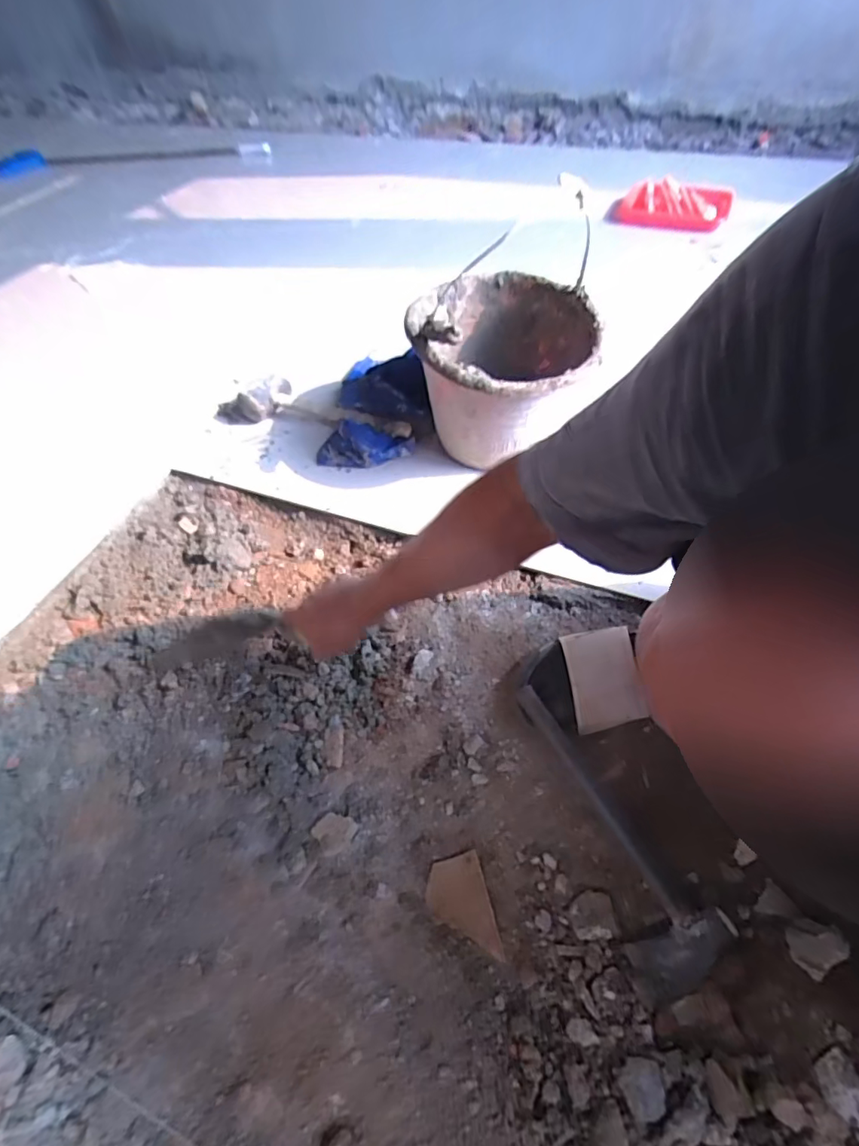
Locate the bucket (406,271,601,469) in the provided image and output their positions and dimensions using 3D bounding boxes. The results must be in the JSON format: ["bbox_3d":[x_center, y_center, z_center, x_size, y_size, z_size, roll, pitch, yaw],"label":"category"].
[{"bbox_3d":[0.101,-0.281,0.752,0.242,0.219,0.268,-4,52,1],"label":"bucket"}]

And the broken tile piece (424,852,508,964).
[{"bbox_3d":[0.030,0.317,0.479,0.057,0.010,0.085,-14,53,-7],"label":"broken tile piece"}]

